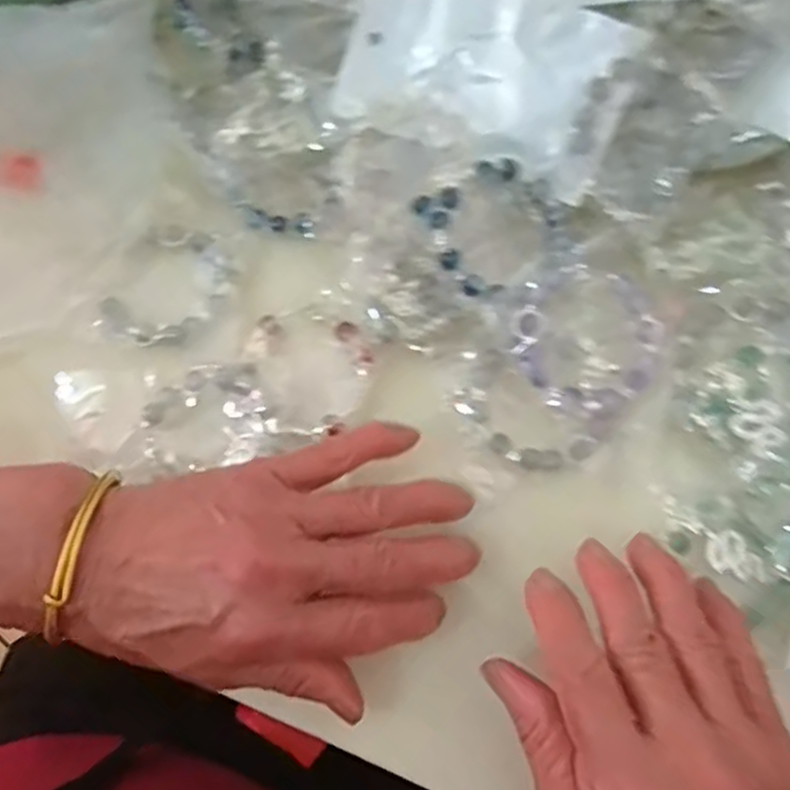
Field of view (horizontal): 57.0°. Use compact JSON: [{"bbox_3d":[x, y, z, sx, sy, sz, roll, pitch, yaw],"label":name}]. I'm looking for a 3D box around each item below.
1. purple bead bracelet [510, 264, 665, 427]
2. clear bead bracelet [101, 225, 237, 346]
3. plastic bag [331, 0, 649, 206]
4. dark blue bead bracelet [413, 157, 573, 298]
[{"bbox_3d":[0.082,-0.024,0.305,0.060,0.011,0.061,0,70,1],"label":"purple bead bracelet"},{"bbox_3d":[-0.104,-0.050,0.337,0.048,0.009,0.059,24,72,9],"label":"clear bead bracelet"},{"bbox_3d":[0.039,-0.142,0.320,0.124,0.018,0.075,22,99,8],"label":"plastic bag"},{"bbox_3d":[0.046,-0.070,0.316,0.057,0.010,0.059,-31,98,-11],"label":"dark blue bead bracelet"}]

